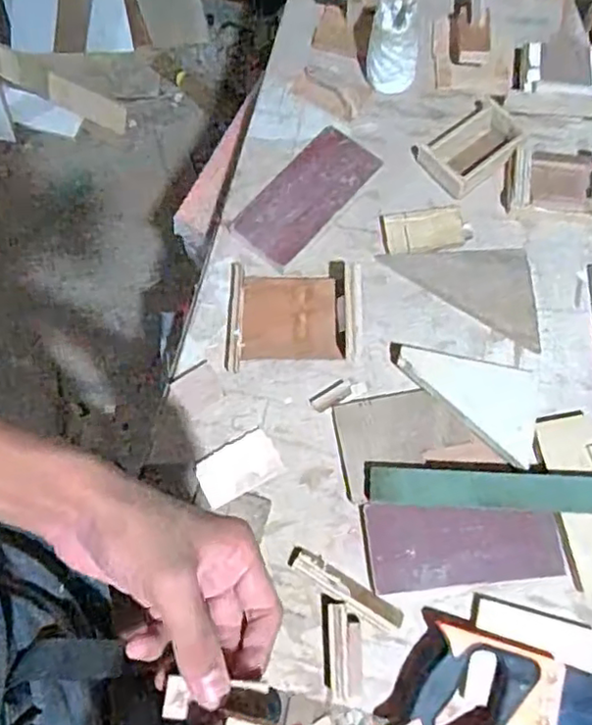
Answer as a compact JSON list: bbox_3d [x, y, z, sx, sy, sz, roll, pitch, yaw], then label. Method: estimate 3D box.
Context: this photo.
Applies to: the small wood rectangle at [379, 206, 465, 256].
[{"bbox_3d":[0.154,-0.160,0.768,0.095,0.009,0.055,-8,70,-1],"label":"small wood rectangle"}]

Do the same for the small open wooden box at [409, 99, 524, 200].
[{"bbox_3d":[0.214,-0.268,0.780,0.118,0.025,0.083,-39,73,-11],"label":"small open wooden box"}]

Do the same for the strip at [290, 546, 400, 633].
[{"bbox_3d":[0.050,0.231,0.645,0.124,0.021,0.025,31,74,13],"label":"strip"}]

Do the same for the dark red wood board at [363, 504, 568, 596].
[{"bbox_3d":[0.169,0.184,0.644,0.189,0.006,0.084,-6,79,3],"label":"dark red wood board"}]

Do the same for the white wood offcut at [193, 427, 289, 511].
[{"bbox_3d":[-0.064,0.116,0.697,0.089,0.004,0.057,-28,71,-8],"label":"white wood offcut"}]

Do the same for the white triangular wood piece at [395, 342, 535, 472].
[{"bbox_3d":[0.203,0.025,0.693,0.171,0.019,0.091,41,77,15],"label":"white triangular wood piece"}]

